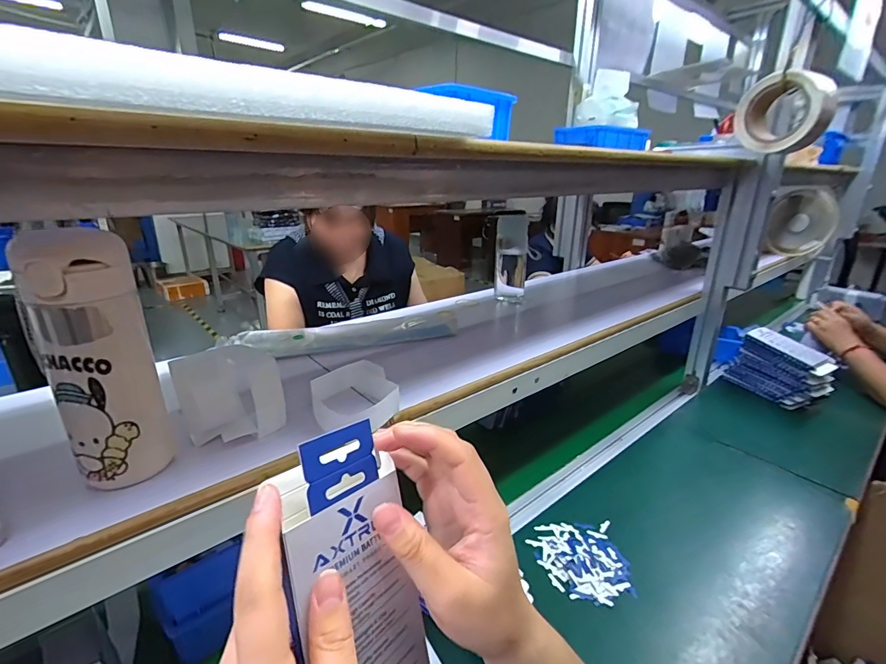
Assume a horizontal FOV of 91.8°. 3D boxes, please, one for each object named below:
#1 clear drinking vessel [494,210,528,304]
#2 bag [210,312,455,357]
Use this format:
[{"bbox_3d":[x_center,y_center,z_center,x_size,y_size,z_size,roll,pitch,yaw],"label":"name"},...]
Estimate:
[{"bbox_3d":[0.132,-0.143,0.833,0.061,0.171,0.055,4,20,9],"label":"clear drinking vessel"},{"bbox_3d":[-0.140,0.004,0.631,0.325,0.029,0.078,-8,22,-23],"label":"bag"}]

